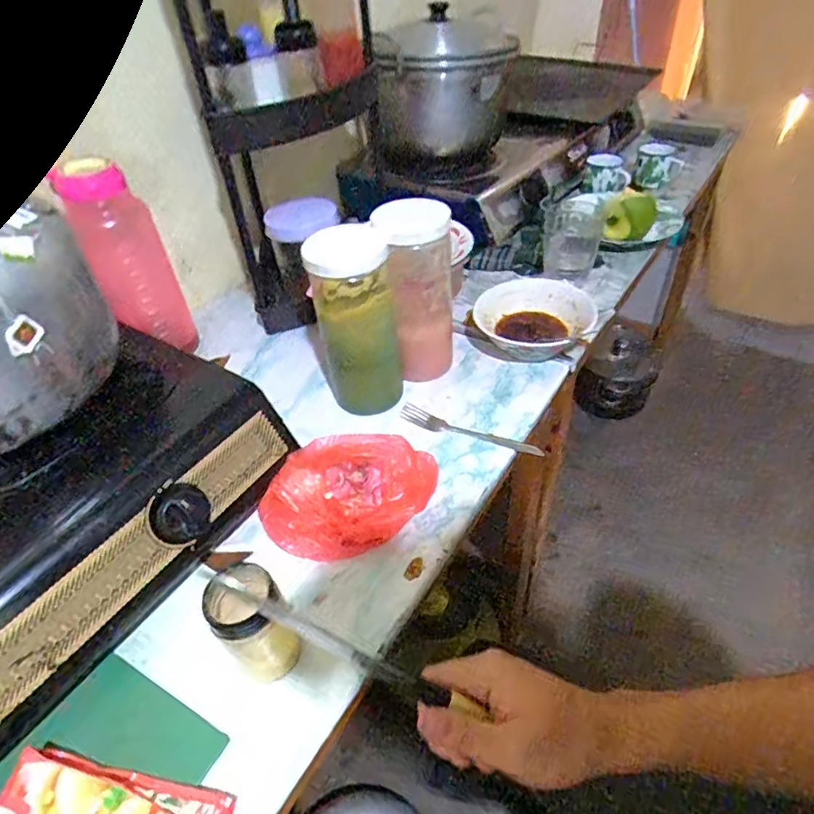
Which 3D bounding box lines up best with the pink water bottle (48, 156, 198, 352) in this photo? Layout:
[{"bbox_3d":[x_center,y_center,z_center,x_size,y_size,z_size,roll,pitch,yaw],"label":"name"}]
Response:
[{"bbox_3d":[-0.361,-0.181,0.722,0.088,0.276,0.075,-22,44,-16],"label":"pink water bottle"}]

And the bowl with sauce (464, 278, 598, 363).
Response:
[{"bbox_3d":[0.167,-0.114,0.749,0.184,0.055,0.162,4,43,12],"label":"bowl with sauce"}]

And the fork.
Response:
[{"bbox_3d":[0.072,0.026,0.638,0.173,0.014,0.022,14,46,22],"label":"fork"}]

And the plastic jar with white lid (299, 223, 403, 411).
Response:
[{"bbox_3d":[-0.061,-0.100,0.644,0.095,0.220,0.096,-11,42,-4],"label":"plastic jar with white lid"}]

